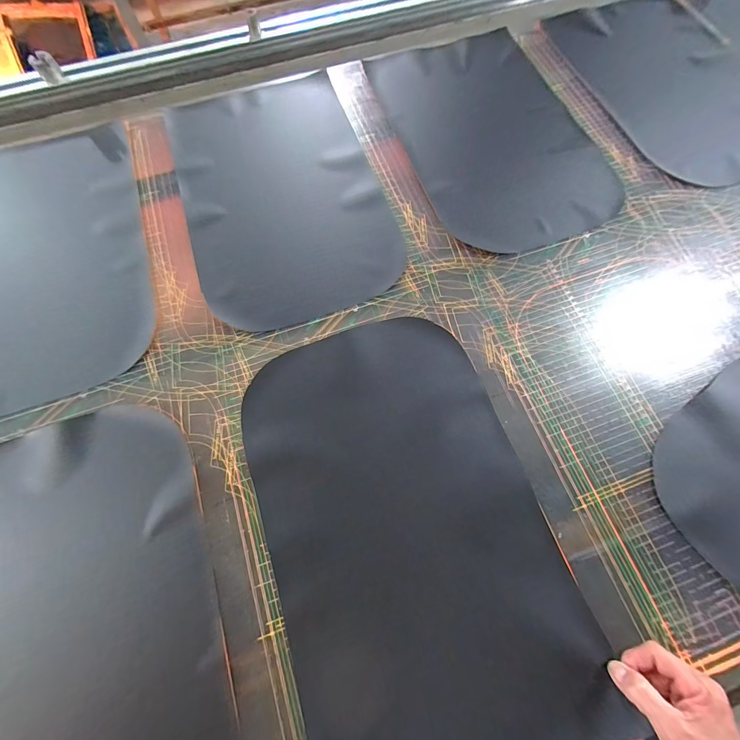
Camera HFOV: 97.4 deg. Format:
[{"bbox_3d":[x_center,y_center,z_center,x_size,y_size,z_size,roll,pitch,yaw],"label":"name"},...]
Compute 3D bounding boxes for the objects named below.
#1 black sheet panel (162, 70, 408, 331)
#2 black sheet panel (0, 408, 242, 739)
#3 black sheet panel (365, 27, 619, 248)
[{"bbox_3d":[-0.154,-0.313,0.557,0.321,0.014,0.501,-18,73,-6],"label":"black sheet panel"},{"bbox_3d":[-0.336,0.314,0.366,0.326,0.014,0.512,-18,74,-6],"label":"black sheet panel"},{"bbox_3d":[0.221,-0.443,0.608,0.322,0.018,0.510,-18,73,-4],"label":"black sheet panel"}]

